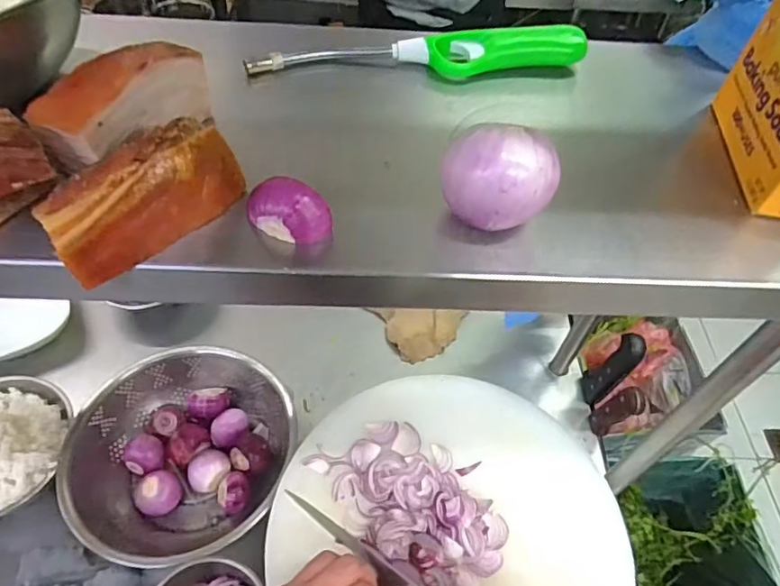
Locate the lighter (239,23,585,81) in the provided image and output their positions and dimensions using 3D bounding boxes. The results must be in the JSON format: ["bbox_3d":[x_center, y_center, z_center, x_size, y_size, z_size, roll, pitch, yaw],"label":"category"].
[{"bbox_3d":[0.022,-0.174,0.392,0.239,0.028,0.021,-3,52,-7],"label":"lighter"}]

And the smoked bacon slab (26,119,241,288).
[{"bbox_3d":[-0.121,-0.049,0.273,0.030,0.041,0.096,37,58,22],"label":"smoked bacon slab"}]

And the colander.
[{"bbox_3d":[-0.240,0.183,0.642,0.246,0.114,0.226,2,52,-3],"label":"colander"}]

